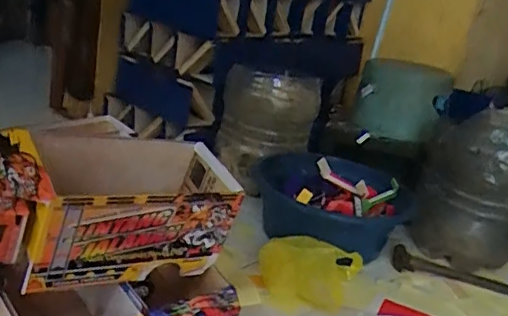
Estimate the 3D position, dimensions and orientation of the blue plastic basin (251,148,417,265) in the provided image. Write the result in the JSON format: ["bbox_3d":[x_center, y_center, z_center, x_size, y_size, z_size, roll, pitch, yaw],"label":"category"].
[{"bbox_3d":[0.172,0.104,1.216,0.324,0.116,0.317,9,20,-3],"label":"blue plastic basin"}]

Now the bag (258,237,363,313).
[{"bbox_3d":[0.111,0.209,1.057,0.203,0.091,0.128,7,20,-3],"label":"bag"}]

